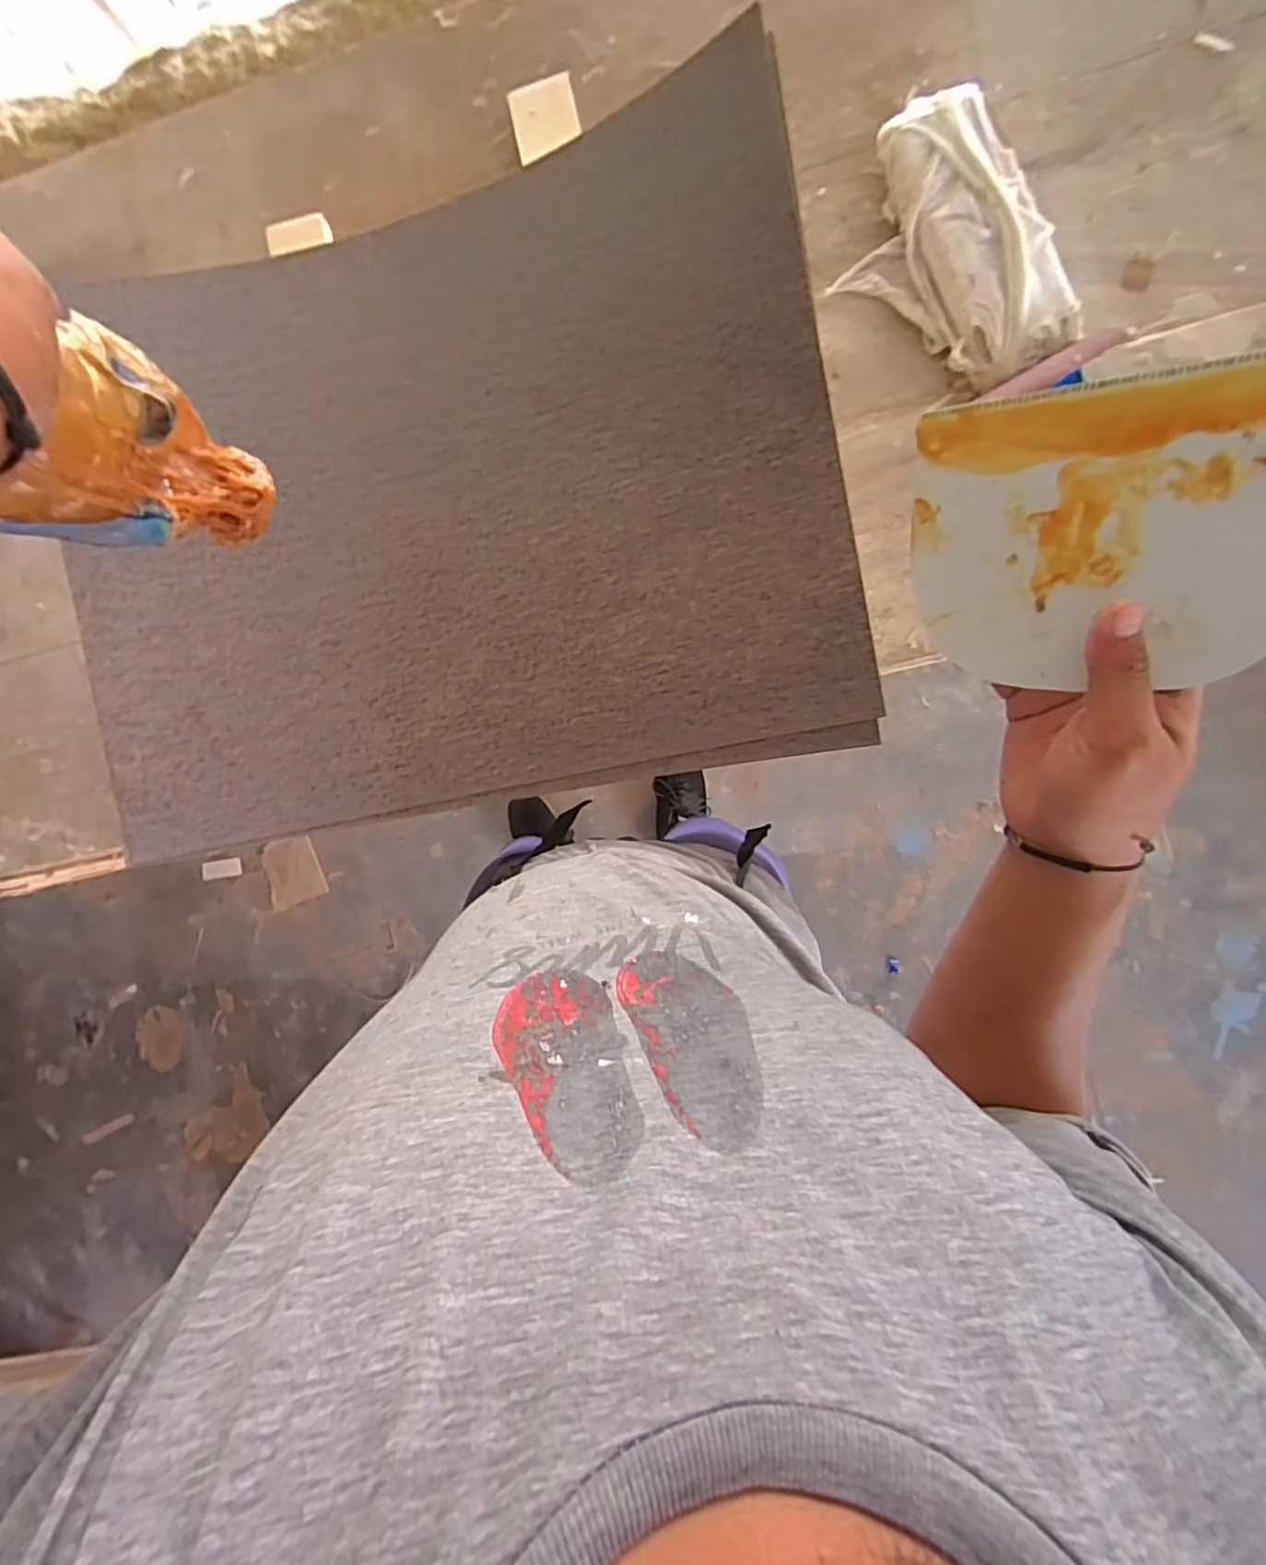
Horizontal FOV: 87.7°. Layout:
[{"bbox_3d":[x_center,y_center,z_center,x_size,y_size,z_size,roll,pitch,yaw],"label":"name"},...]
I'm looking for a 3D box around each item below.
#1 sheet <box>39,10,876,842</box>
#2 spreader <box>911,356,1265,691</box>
[{"bbox_3d":[-0.127,-0.188,0.453,0.514,0.057,0.409,-9,94,7],"label":"sheet"},{"bbox_3d":[0.192,-0.100,0.271,0.144,0.008,0.115,10,111,35],"label":"spreader"}]

